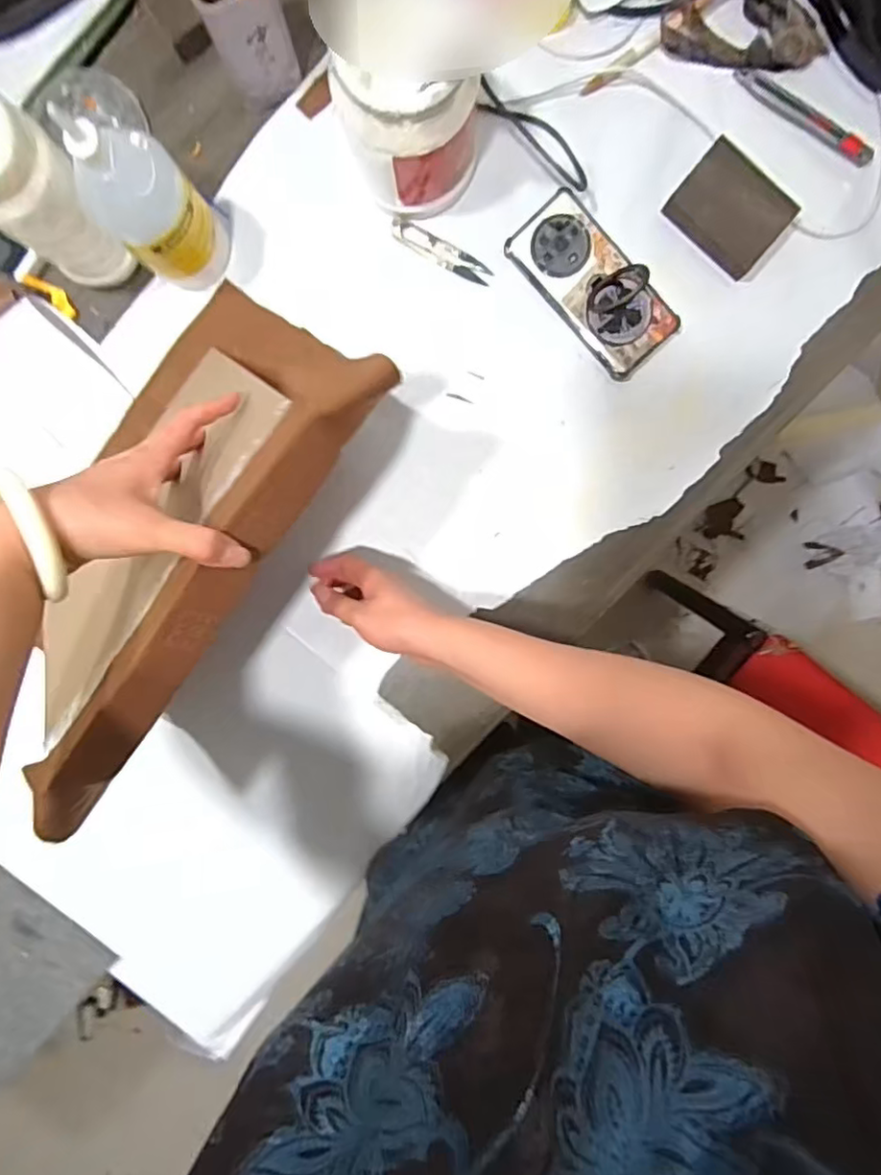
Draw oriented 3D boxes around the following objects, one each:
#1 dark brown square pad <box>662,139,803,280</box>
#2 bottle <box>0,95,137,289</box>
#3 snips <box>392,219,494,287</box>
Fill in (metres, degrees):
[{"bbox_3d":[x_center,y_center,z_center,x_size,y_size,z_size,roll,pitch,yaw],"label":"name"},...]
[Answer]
[{"bbox_3d":[0.275,-0.354,0.573,0.105,0.032,0.086,39,96,-4],"label":"dark brown square pad"},{"bbox_3d":[-0.321,-0.315,0.502,0.078,0.190,0.080,0,97,1],"label":"bottle"},{"bbox_3d":[0.001,-0.330,0.596,0.105,0.004,0.022,29,97,-3],"label":"snips"}]

